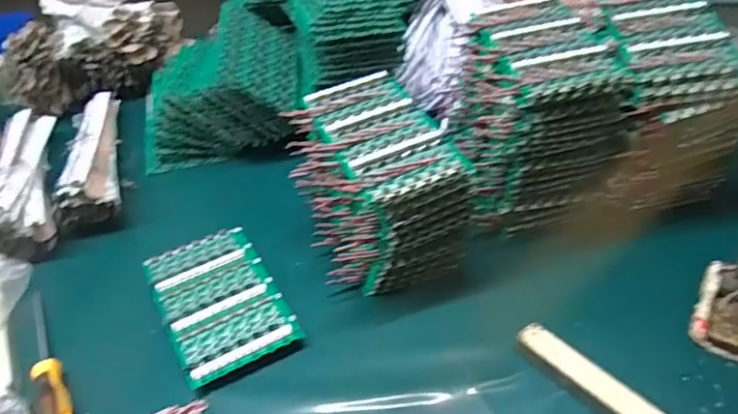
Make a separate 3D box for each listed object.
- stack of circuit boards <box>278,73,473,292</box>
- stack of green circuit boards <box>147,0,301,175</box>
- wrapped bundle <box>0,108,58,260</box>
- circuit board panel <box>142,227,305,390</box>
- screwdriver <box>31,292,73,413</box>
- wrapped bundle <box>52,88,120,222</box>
[{"bbox_3d":[0.005,-0.029,0.610,0.138,0.138,0.177,-18,42,-16],"label":"stack of circuit boards"},{"bbox_3d":[-0.208,-0.177,0.806,0.211,0.143,0.203,-6,40,-2],"label":"stack of green circuit boards"},{"bbox_3d":[-0.447,-0.037,0.716,0.081,0.046,0.289,-17,42,-15],"label":"wrapped bundle"},{"bbox_3d":[-0.157,0.095,0.592,0.113,0.020,0.186,-22,44,-20],"label":"circuit board panel"},{"bbox_3d":[-0.307,0.144,0.533,0.024,0.022,0.192,-25,45,-23],"label":"screwdriver"},{"bbox_3d":[-0.374,-0.087,0.765,0.068,0.049,0.289,-13,41,-11],"label":"wrapped bundle"}]

